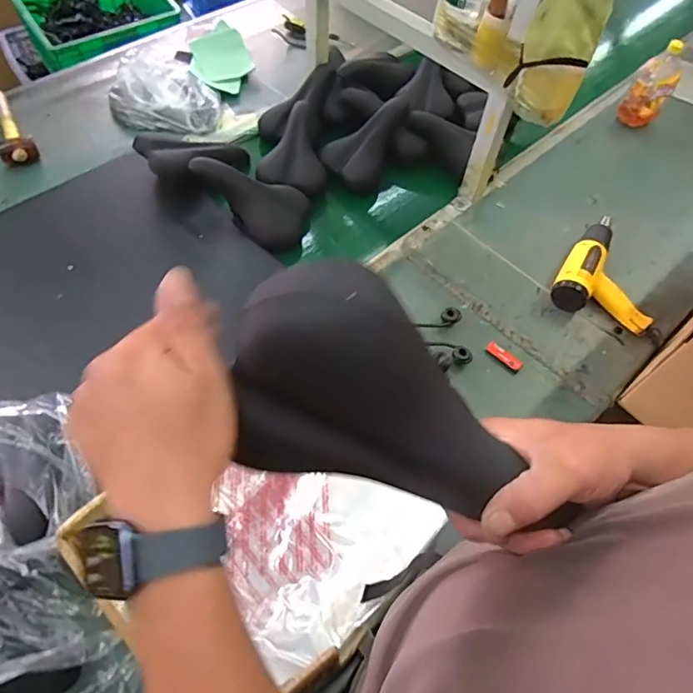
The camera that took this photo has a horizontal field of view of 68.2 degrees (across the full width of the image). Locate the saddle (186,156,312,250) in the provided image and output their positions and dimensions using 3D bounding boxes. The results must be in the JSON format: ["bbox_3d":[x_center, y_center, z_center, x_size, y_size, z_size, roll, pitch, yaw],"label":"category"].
[{"bbox_3d":[-0.199,-0.324,1.087,0.252,0.082,0.122,34,58,-18],"label":"saddle"}]

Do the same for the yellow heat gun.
[{"bbox_3d":[0.545,-0.165,1.067,0.199,0.070,0.248,20,60,8],"label":"yellow heat gun"}]

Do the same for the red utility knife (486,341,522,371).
[{"bbox_3d":[0.301,0.019,0.976,0.073,0.010,0.026,41,65,19],"label":"red utility knife"}]

